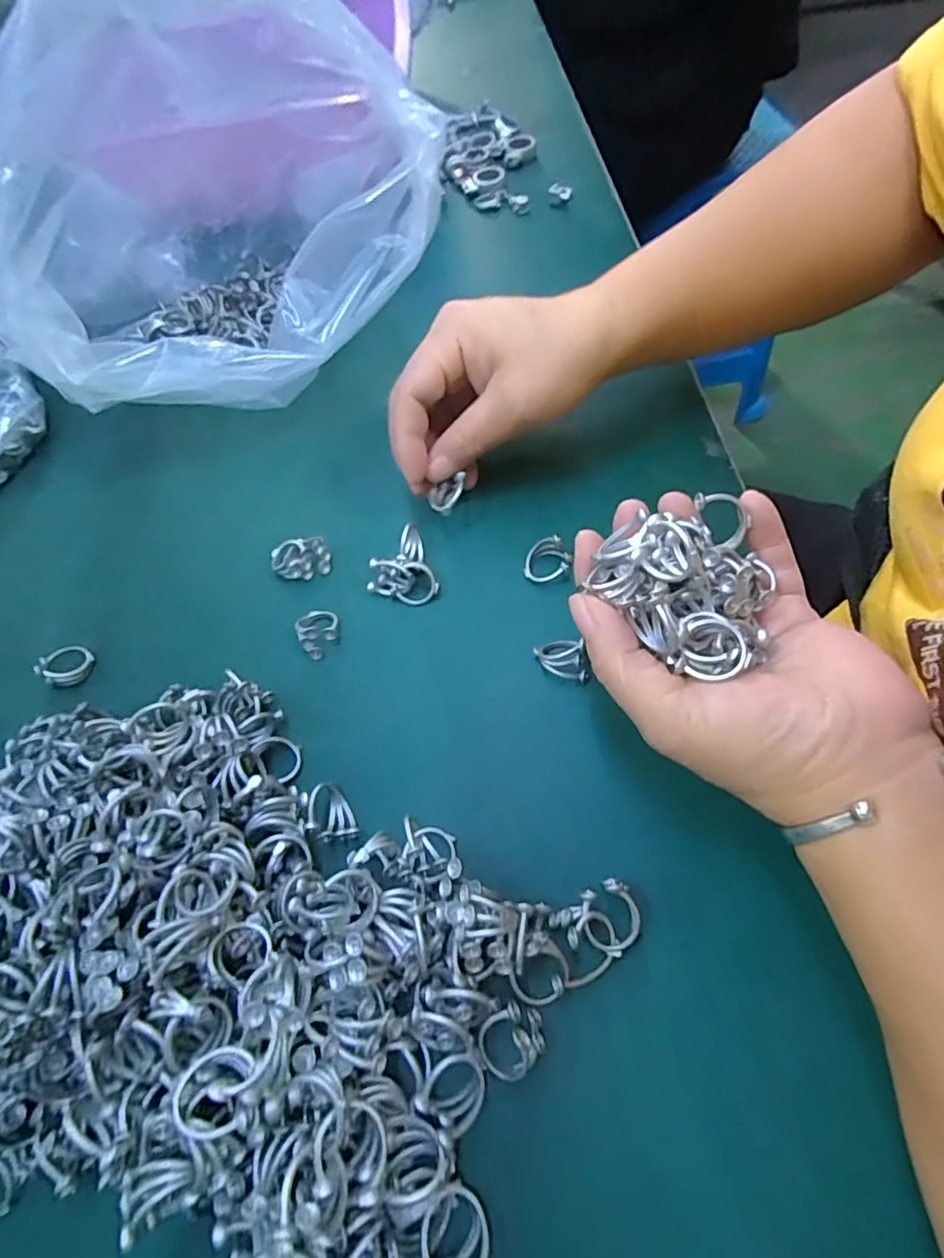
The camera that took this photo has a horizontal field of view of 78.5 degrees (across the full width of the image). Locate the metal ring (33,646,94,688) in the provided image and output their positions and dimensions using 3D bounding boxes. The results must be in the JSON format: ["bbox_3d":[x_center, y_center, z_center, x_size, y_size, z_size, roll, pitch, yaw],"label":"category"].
[{"bbox_3d":[-0.203,0.018,0.288,0.023,0.013,0.022,-3,62,5],"label":"metal ring"}]

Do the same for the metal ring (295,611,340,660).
[{"bbox_3d":[-0.076,-0.001,0.283,0.019,0.012,0.024,-24,62,-7],"label":"metal ring"}]

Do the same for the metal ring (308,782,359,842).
[{"bbox_3d":[-0.058,0.075,0.234,0.016,0.014,0.024,-27,62,-8],"label":"metal ring"}]

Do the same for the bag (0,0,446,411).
[{"bbox_3d":[-0.148,-0.243,0.324,0.225,0.189,0.211,-24,62,-7],"label":"bag"}]

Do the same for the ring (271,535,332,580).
[{"bbox_3d":[-0.091,-0.038,0.305,0.030,0.010,0.024,-18,62,-4],"label":"ring"}]

